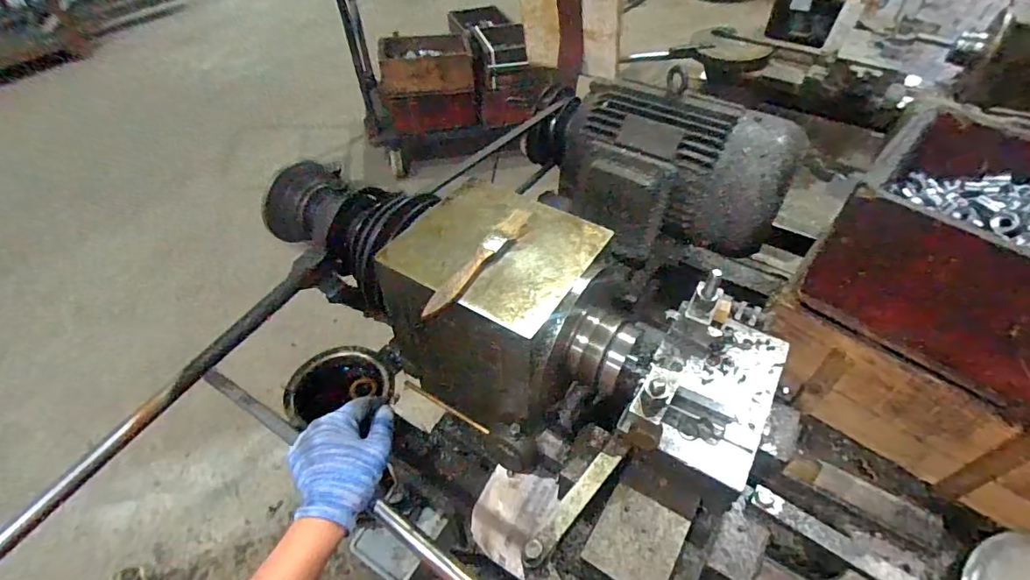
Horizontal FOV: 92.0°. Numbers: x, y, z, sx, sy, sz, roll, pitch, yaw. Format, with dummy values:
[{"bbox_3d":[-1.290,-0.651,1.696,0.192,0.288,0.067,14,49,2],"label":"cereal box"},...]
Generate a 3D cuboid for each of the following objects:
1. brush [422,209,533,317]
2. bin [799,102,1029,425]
[{"bbox_3d":[-0.033,-0.028,0.449,0.022,0.015,0.153,27,53,23],"label":"brush"},{"bbox_3d":[0.525,-0.017,0.507,0.331,0.151,0.222,35,56,28],"label":"bin"}]

